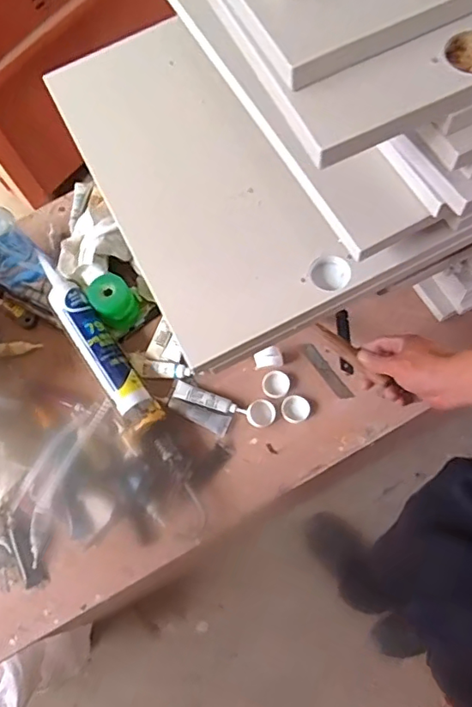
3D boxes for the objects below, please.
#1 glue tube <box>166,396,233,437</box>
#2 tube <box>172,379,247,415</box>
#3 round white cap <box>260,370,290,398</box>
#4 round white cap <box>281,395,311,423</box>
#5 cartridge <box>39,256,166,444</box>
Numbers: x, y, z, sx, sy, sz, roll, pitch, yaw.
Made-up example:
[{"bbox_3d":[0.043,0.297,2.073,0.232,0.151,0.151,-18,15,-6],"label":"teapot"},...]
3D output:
[{"bbox_3d":[-0.051,0.084,0.760,0.086,0.015,0.029,19,73,12],"label":"glue tube"},{"bbox_3d":[-0.036,0.065,0.768,0.103,0.014,0.024,16,72,11],"label":"tube"},{"bbox_3d":[0.057,0.044,0.780,0.039,0.009,0.038,-2,69,5],"label":"round white cap"},{"bbox_3d":[0.083,0.078,0.765,0.039,0.010,0.038,-2,69,5],"label":"round white cap"},{"bbox_3d":[-0.212,-0.025,0.788,0.066,0.045,0.323,-35,71,-8],"label":"cartridge"}]

